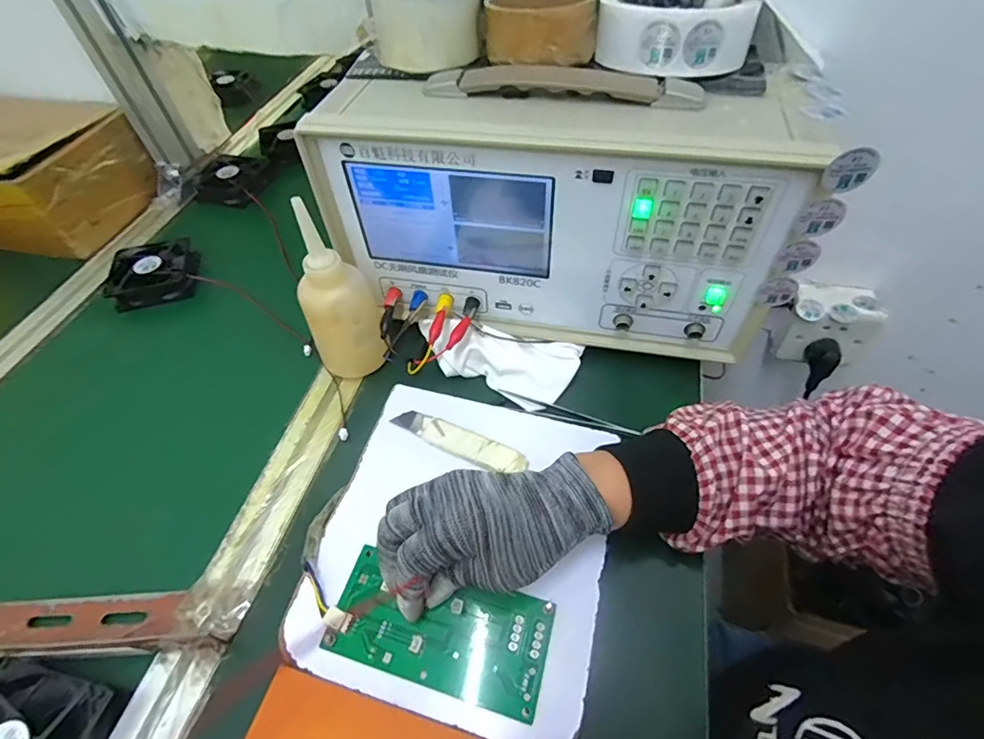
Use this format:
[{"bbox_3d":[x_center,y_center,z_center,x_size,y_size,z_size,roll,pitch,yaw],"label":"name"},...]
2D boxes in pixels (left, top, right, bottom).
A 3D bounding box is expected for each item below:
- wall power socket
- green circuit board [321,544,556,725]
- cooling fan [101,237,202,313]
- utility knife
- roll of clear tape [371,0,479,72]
[{"bbox_3d":[0.387,-0.053,0.564,0.087,0.078,0.054,11,54,12],"label":"wall power socket"},{"bbox_3d":[-0.033,0.161,0.300,0.133,0.009,0.064,9,53,8],"label":"green circuit board"},{"bbox_3d":[-0.373,-0.108,0.529,0.084,0.022,0.082,-19,53,-11],"label":"cooling fan"},{"bbox_3d":[-0.027,0.055,0.377,0.110,0.007,0.022,20,56,18],"label":"utility knife"},{"bbox_3d":[-0.051,-0.269,0.372,0.080,0.041,0.085,-9,52,-4],"label":"roll of clear tape"}]

